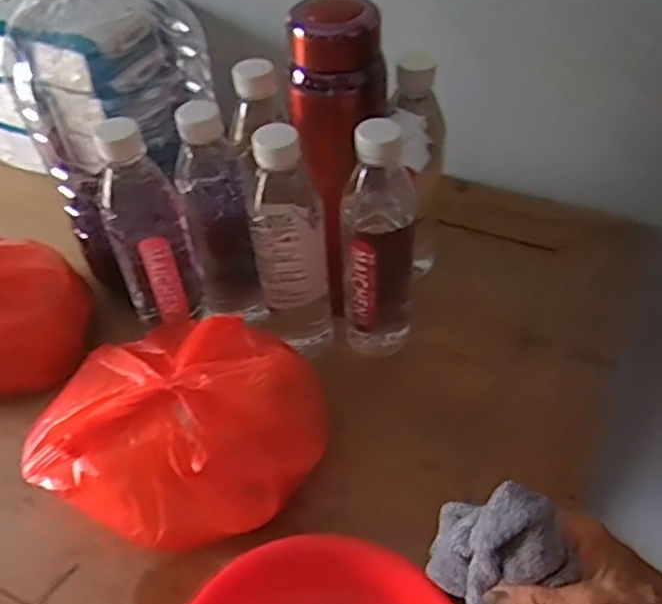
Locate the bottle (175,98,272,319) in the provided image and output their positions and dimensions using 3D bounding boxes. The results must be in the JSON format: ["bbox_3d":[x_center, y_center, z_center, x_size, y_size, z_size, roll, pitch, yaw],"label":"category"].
[{"bbox_3d":[-0.090,-0.062,0.540,0.052,0.192,0.051,-10,46,-4],"label":"bottle"}]

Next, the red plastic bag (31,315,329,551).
[{"bbox_3d":[-0.116,0.091,0.519,0.209,0.098,0.180,20,51,22],"label":"red plastic bag"}]

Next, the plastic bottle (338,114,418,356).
[{"bbox_3d":[0.038,-0.045,0.538,0.062,0.221,0.053,-2,46,1],"label":"plastic bottle"}]

